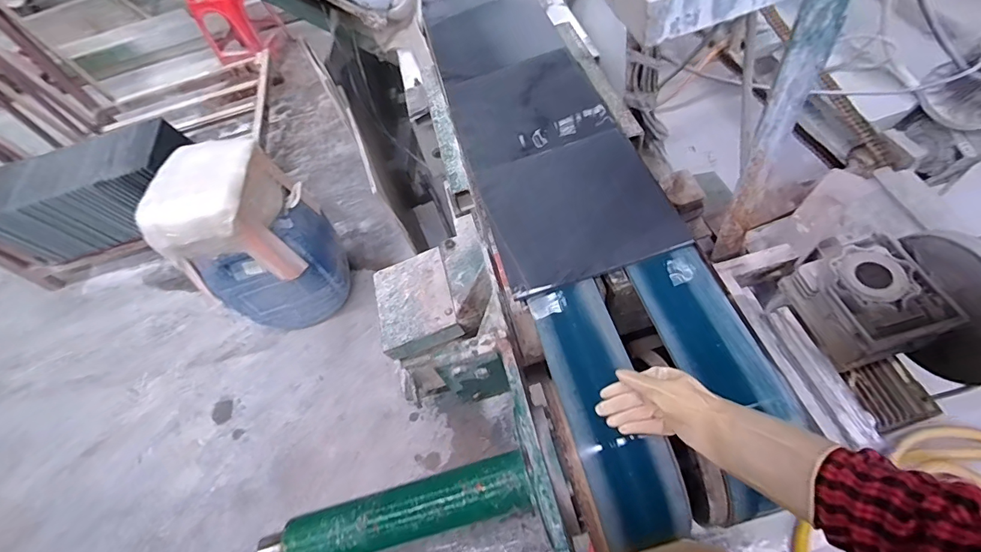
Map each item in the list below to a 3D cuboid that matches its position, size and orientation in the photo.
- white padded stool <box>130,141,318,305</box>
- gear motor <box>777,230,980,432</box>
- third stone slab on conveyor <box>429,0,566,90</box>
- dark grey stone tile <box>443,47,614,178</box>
[{"bbox_3d":[-0.811,-0.188,1.407,0.352,0.342,0.339,-8,58,8],"label":"white padded stool"},{"bbox_3d":[0.623,0.044,0.595,0.338,0.201,0.218,-15,57,4],"label":"gear motor"},{"bbox_3d":[0.002,-0.644,1.201,0.312,0.010,0.319,-19,57,3],"label":"third stone slab on conveyor"},{"bbox_3d":[0.073,-0.381,1.006,0.308,0.013,0.335,-19,55,4],"label":"dark grey stone tile"}]

